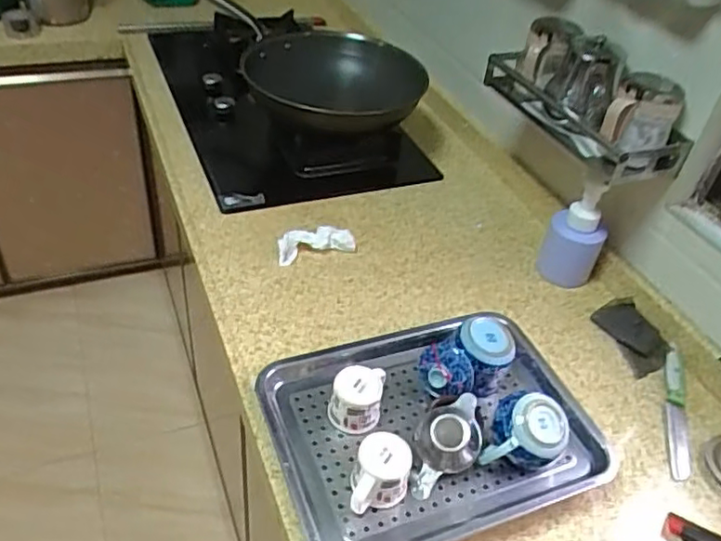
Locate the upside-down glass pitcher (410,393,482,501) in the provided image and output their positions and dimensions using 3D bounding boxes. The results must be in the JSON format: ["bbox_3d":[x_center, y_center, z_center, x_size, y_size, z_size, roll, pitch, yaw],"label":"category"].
[{"bbox_3d":[0.094,0.183,0.675,0.071,0.054,0.117,14,42,7],"label":"upside-down glass pitcher"}]

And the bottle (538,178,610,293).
[{"bbox_3d":[0.316,-0.047,0.924,0.083,0.160,0.070,24,44,17],"label":"bottle"}]

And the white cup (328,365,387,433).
[{"bbox_3d":[-0.004,0.142,0.704,0.055,0.054,0.059,4,42,-4],"label":"white cup"}]

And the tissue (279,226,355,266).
[{"bbox_3d":[-0.070,-0.045,0.969,0.117,0.031,0.048,-9,44,-18],"label":"tissue"}]

